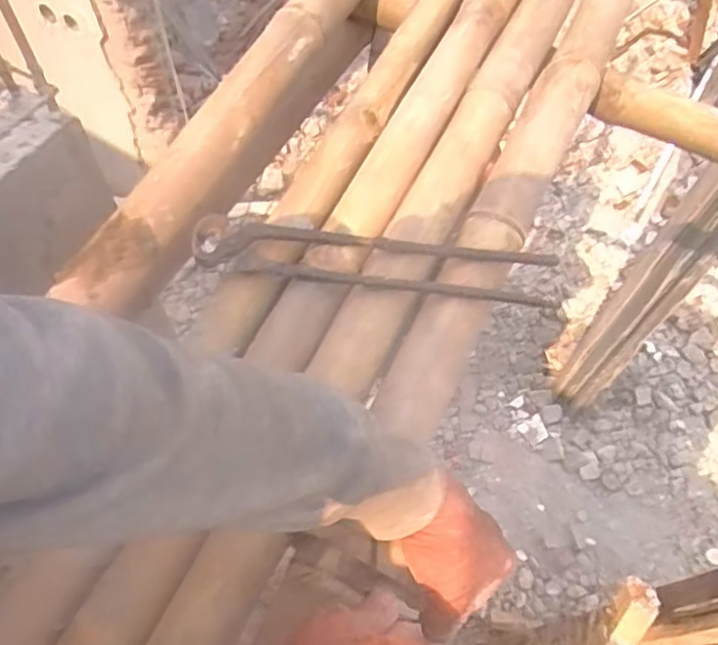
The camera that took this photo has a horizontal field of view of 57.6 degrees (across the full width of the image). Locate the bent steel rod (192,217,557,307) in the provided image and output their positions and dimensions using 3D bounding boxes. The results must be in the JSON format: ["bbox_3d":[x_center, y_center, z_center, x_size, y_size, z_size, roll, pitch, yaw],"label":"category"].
[{"bbox_3d":[0.010,-0.056,0.570,0.307,0.019,0.057,8,64,2],"label":"bent steel rod"}]

